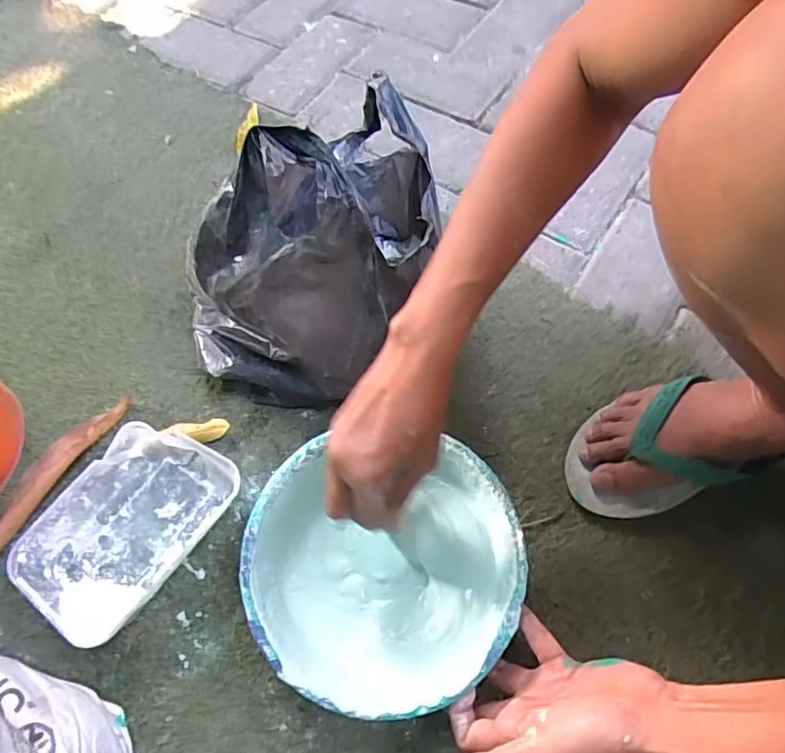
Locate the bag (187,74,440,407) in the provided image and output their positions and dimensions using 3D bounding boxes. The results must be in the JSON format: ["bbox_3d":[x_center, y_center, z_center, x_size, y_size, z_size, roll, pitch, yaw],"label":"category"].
[{"bbox_3d":[-0.072,-0.128,0.504,0.220,0.223,0.243,7,63,7],"label":"bag"}]

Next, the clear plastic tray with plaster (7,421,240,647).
[{"bbox_3d":[-0.218,0.123,0.480,0.114,0.037,0.171,33,68,18],"label":"clear plastic tray with plaster"}]

